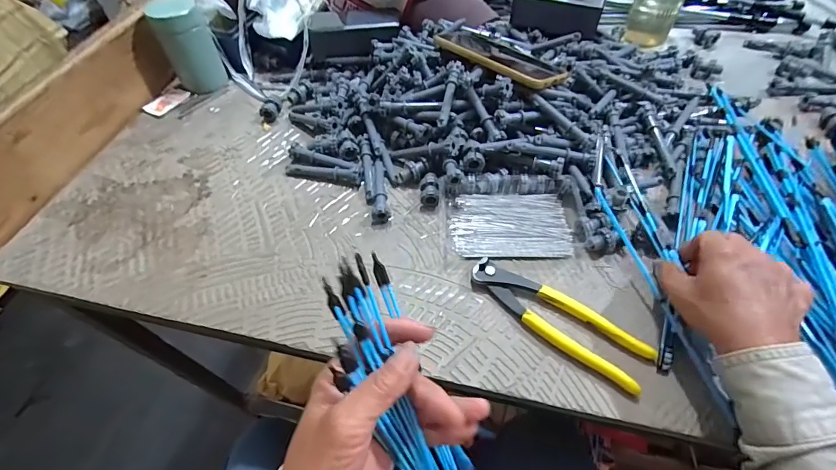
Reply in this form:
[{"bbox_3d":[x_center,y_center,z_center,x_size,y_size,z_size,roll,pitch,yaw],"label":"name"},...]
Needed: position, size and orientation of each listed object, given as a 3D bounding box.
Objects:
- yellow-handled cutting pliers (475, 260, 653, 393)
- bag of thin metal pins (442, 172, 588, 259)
[{"bbox_3d":[0.123,0.074,0.364,0.165,0.012,0.044,33,63,20],"label":"yellow-handled cutting pliers"},{"bbox_3d":[0.100,-0.024,0.430,0.143,0.027,0.097,-1,57,0],"label":"bag of thin metal pins"}]

